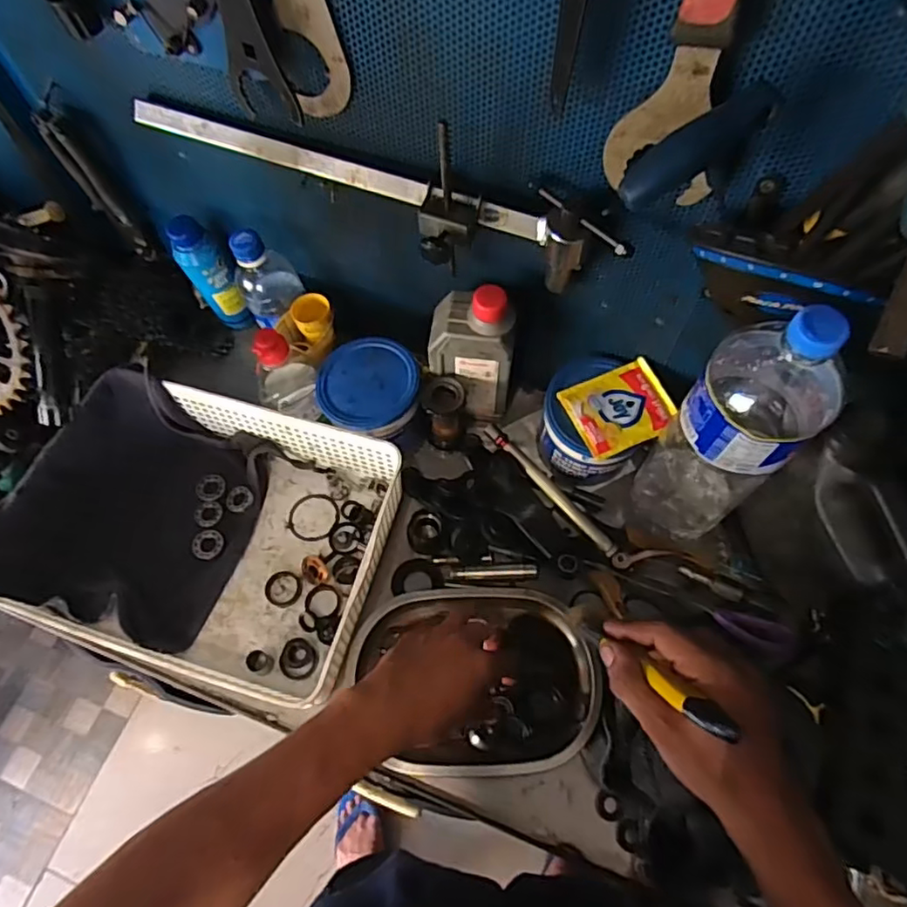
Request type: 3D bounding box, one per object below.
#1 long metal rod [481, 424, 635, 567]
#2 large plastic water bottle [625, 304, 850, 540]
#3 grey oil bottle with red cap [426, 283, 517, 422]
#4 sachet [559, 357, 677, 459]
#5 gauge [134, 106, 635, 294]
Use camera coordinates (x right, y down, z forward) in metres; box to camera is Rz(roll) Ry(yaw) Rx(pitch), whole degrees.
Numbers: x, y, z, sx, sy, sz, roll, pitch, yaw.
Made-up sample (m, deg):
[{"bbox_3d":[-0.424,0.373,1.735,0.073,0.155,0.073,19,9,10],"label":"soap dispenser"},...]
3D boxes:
[{"bbox_3d":[0.103,0.042,0.609,0.018,0.023,0.193,-40,69,-16],"label":"long metal rod"},{"bbox_3d":[0.224,-0.013,0.486,0.091,0.293,0.092,37,71,18],"label":"large plastic water bottle"},{"bbox_3d":[0.019,-0.096,0.597,0.078,0.177,0.048,9,65,6],"label":"grey oil bottle with red cap"},{"bbox_3d":[0.160,-0.043,0.571,0.097,0.010,0.078,-22,65,-9],"label":"sachet"},{"bbox_3d":[-0.074,-0.212,0.481,0.424,0.123,0.064,18,66,10],"label":"gauge"}]

